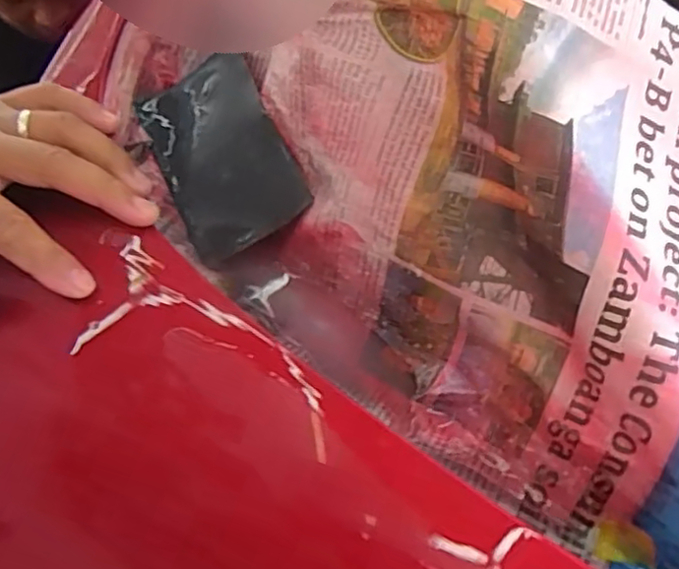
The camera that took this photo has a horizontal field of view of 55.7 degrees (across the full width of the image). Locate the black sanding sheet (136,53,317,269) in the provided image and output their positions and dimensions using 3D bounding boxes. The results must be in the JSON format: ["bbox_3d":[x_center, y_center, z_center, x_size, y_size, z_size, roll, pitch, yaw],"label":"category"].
[{"bbox_3d":[-0.067,-0.074,0.361,0.068,0.012,0.118,-31,70,10],"label":"black sanding sheet"}]

